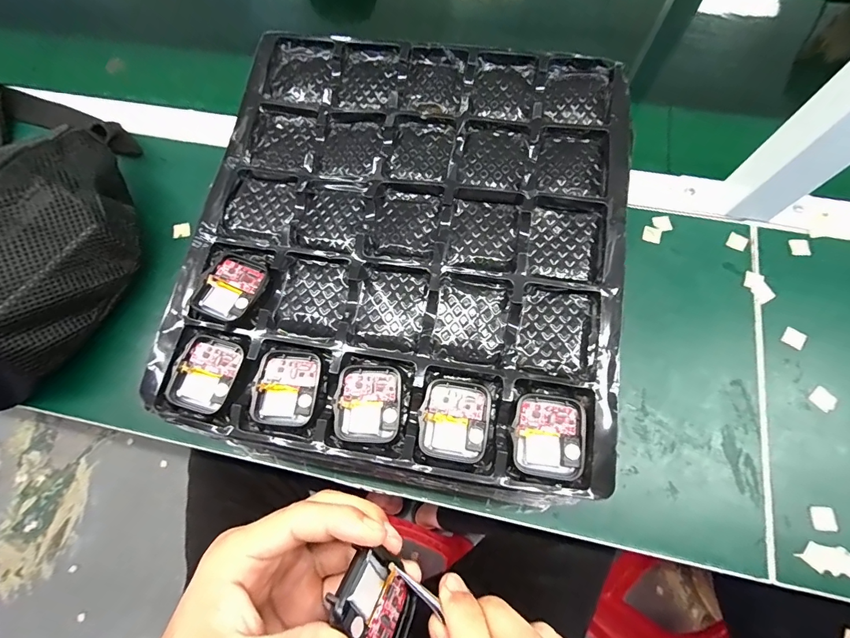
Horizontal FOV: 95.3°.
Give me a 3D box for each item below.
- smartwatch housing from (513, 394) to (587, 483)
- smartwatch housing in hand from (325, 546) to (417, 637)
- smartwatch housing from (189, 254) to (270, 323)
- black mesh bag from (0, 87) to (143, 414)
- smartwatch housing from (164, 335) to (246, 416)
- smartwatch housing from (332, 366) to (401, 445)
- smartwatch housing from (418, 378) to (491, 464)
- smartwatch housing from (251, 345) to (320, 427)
[{"bbox_3d":[0.067,0.064,0.211,0.036,0.011,0.042,8,71,5],"label":"smartwatch housing"},{"bbox_3d":[-0.020,0.126,0.174,0.005,0.036,0.044,-24,108,30],"label":"smartwatch housing in hand"},{"bbox_3d":[-0.120,-0.020,0.244,0.036,0.005,0.043,22,73,9],"label":"smartwatch housing"},{"bbox_3d":[-0.342,-0.064,0.326,0.132,0.104,0.294,18,73,8],"label":"black mesh bag"},{"bbox_3d":[-0.129,0.033,0.233,0.036,0.011,0.044,15,72,7],"label":"smartwatch housing"},{"bbox_3d":[-0.032,0.048,0.223,0.037,0.008,0.042,2,71,3],"label":"smartwatch housing"},{"bbox_3d":[0.017,0.056,0.216,0.037,0.007,0.043,8,72,5],"label":"smartwatch housing"},{"bbox_3d":[-0.080,0.039,0.227,0.036,0.007,0.043,3,71,3],"label":"smartwatch housing"}]

